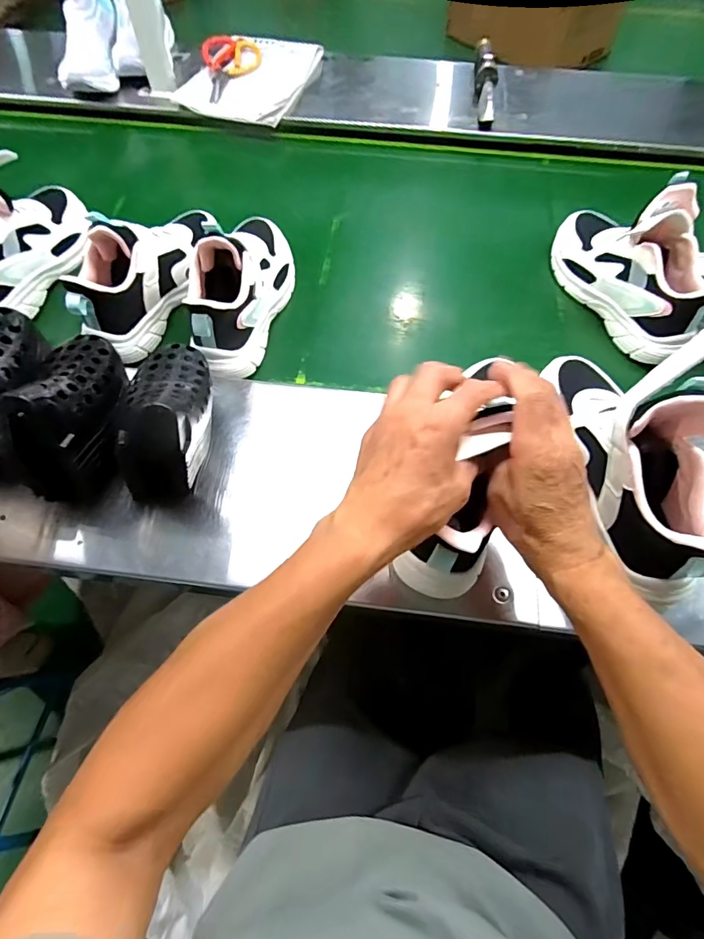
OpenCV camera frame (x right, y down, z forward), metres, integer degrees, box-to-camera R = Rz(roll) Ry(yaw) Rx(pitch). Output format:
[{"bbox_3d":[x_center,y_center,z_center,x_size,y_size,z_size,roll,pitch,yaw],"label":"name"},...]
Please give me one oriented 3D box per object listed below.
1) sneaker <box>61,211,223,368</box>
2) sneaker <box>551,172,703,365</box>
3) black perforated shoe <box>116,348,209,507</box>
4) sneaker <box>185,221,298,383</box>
[{"bbox_3d":[-0.251,-0.258,0.563,0.096,0.114,0.236,11,64,5],"label":"sneaker"},{"bbox_3d":[0.357,-0.262,0.582,0.089,0.148,0.248,-22,66,-11],"label":"sneaker"},{"bbox_3d":[-0.166,-0.049,0.431,0.065,0.122,0.132,12,64,5],"label":"black perforated shoe"},{"bbox_3d":[-0.134,-0.231,0.558,0.087,0.123,0.240,11,64,5],"label":"sneaker"}]

